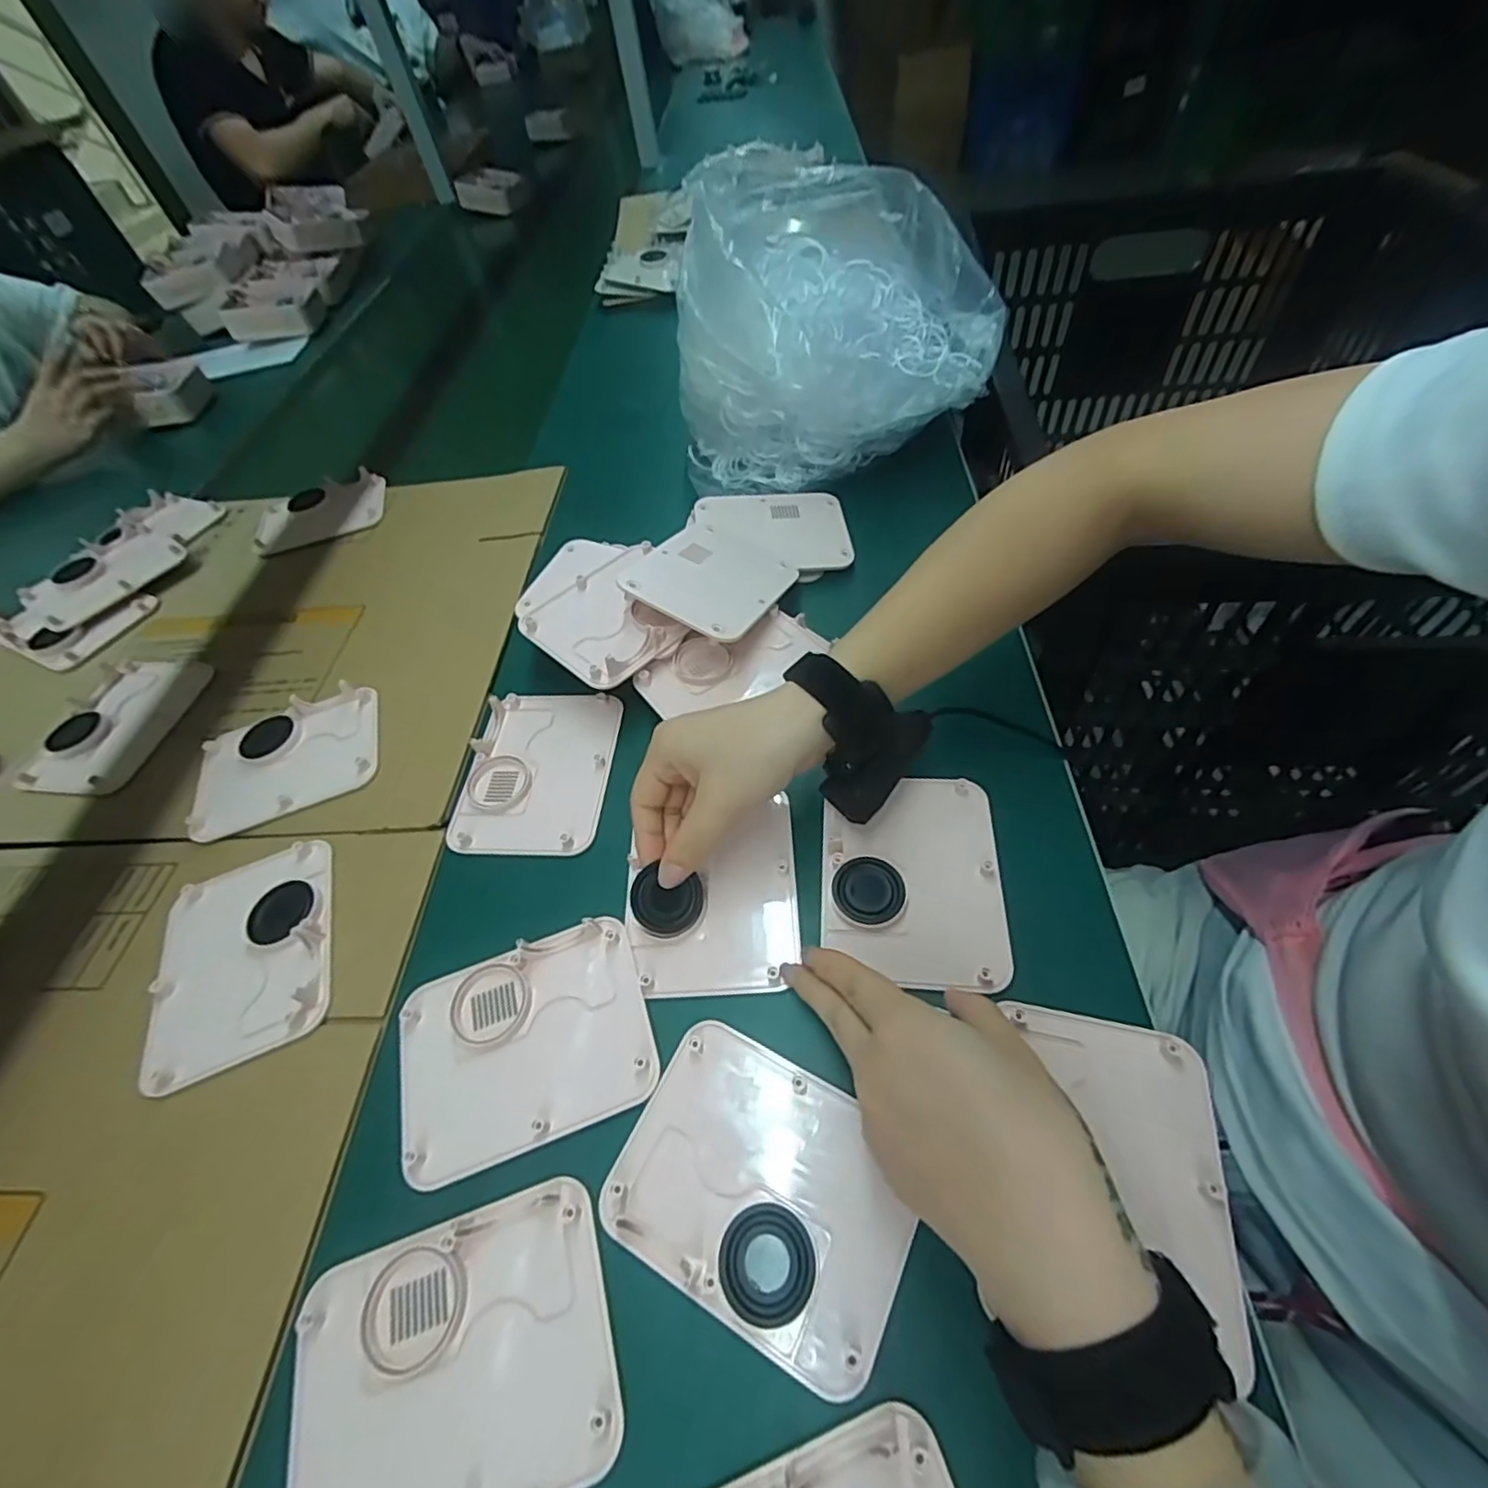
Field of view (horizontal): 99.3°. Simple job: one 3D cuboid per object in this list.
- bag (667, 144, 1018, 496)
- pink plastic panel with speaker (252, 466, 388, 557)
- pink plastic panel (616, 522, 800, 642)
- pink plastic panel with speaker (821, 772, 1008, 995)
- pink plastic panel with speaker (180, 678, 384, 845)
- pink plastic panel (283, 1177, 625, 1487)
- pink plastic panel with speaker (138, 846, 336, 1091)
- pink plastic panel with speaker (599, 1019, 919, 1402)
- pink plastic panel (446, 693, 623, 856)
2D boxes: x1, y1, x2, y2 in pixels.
[{"bbox_3d":[0.082,-0.349,0.555,0.265,0.188,0.202,9,56,15],"label":"bag"},{"bbox_3d":[-0.428,-0.237,0.643,0.124,0.018,0.098,-15,53,-3],"label":"pink plastic panel with speaker"},{"bbox_3d":[-0.022,-0.122,0.462,0.097,0.007,0.122,28,45,9],"label":"pink plastic panel"},{"bbox_3d":[0.094,0.072,0.358,0.096,0.009,0.122,1,54,8],"label":"pink plastic panel with speaker"},{"bbox_3d":[-0.323,0.010,0.447,0.122,0.013,0.097,-20,54,-6],"label":"pink plastic panel with speaker"},{"bbox_3d":[-0.117,0.248,0.254,0.124,0.007,0.093,-18,55,-8],"label":"pink plastic panel"},{"bbox_3d":[-0.287,0.118,0.360,0.093,0.013,0.123,-21,54,-8],"label":"pink plastic panel with speaker"},{"bbox_3d":[0.009,0.193,0.279,0.123,0.008,0.096,21,60,22],"label":"pink plastic panel with speaker"},{"bbox_3d":[-0.136,0.015,0.424,0.095,0.010,0.123,1,54,9],"label":"pink plastic panel"}]

